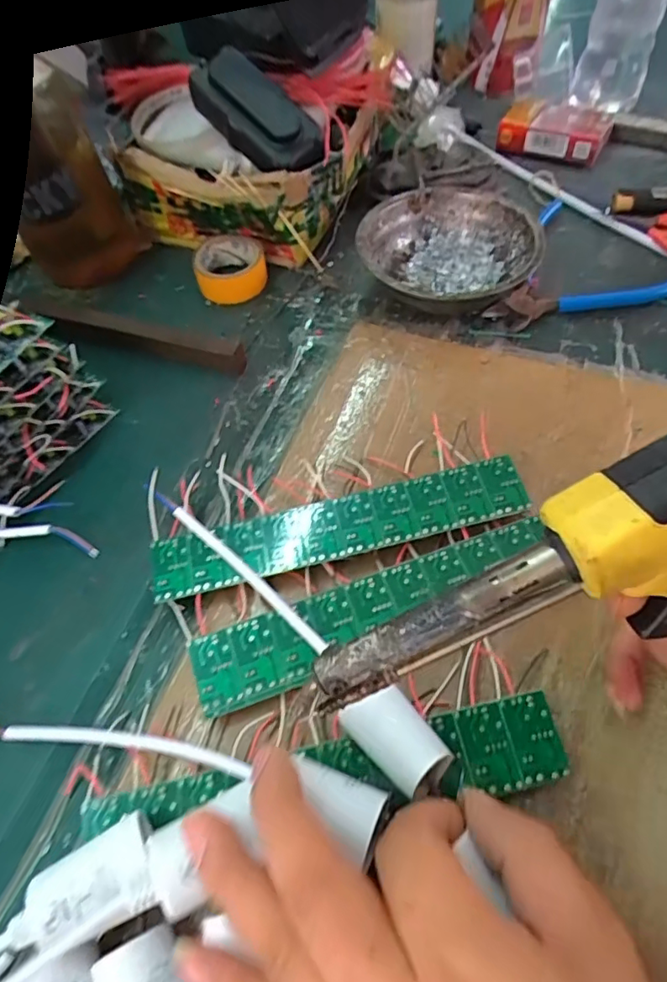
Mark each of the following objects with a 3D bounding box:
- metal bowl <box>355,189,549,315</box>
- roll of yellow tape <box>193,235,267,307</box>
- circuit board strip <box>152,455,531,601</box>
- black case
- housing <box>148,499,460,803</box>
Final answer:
[{"bbox_3d":[0.081,-0.170,0.411,0.125,0.041,0.125,-2,58,3],"label":"metal bowl"},{"bbox_3d":[-0.080,-0.174,0.436,0.054,0.026,0.053,-2,58,3],"label":"roll of yellow tape"},{"bbox_3d":[0.003,0.022,0.307,0.199,0.020,0.035,-13,58,-4],"label":"circuit board strip"},{"bbox_3d":[-0.053,-0.276,0.410,0.107,0.031,0.050,43,69,6],"label":"black case"},{"bbox_3d":[-0.026,0.056,0.263,0.026,0.033,0.194,-40,63,-19],"label":"housing"}]

